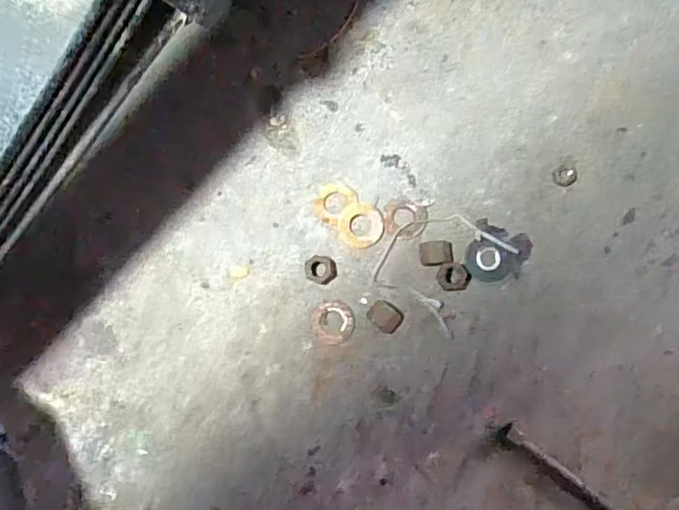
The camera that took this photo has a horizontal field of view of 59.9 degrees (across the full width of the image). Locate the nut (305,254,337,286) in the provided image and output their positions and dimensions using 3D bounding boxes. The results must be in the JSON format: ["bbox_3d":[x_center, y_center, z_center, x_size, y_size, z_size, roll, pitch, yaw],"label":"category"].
[{"bbox_3d":[-0.014,0.010,0.440,0.022,0.014,0.021,-1,83,5],"label":"nut"}]

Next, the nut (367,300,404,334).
[{"bbox_3d":[0.033,0.045,0.429,0.024,0.018,0.020,30,87,8],"label":"nut"}]

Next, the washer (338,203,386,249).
[{"bbox_3d":[0.016,-0.023,0.443,0.033,0.004,0.034,-1,83,5],"label":"washer"}]

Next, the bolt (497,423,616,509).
[{"bbox_3d":[0.163,0.159,0.405,0.117,0.017,0.016,37,87,8],"label":"bolt"}]

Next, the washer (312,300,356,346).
[{"bbox_3d":[-0.005,0.050,0.439,0.032,0.004,0.032,-1,83,5],"label":"washer"}]

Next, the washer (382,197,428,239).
[{"bbox_3d":[0.049,-0.028,0.441,0.033,0.004,0.031,-1,83,5],"label":"washer"}]

